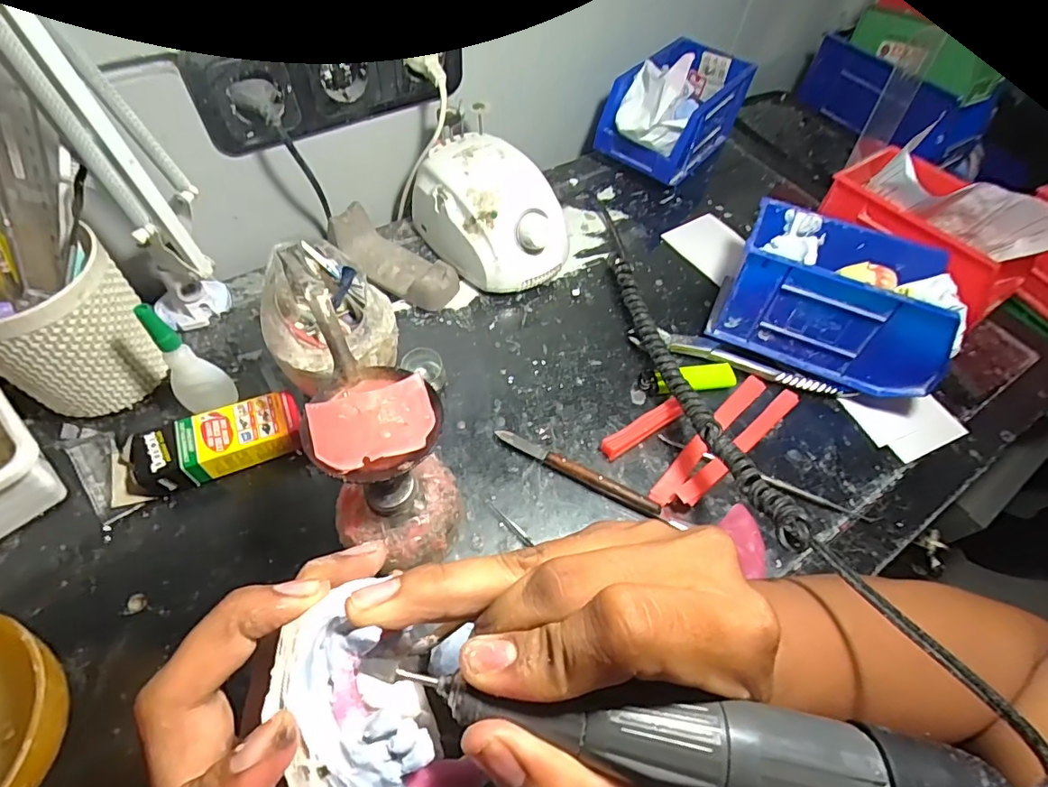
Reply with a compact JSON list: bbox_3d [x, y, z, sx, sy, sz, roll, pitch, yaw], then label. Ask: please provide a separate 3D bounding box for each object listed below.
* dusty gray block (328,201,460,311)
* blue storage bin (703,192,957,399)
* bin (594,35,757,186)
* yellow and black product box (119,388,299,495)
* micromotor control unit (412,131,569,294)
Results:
[{"bbox_3d":[-0.118,-0.124,0.464,0.119,0.040,0.054,34,61,16],"label":"dusty gray block"},{"bbox_3d":[0.263,-0.077,0.429,0.175,0.102,0.113,23,58,10],"label":"blue storage bin"},{"bbox_3d":[0.168,-0.318,0.581,0.099,0.096,0.184,36,61,17],"label":"bin"},{"bbox_3d":[-0.216,0.036,0.357,0.112,0.028,0.045,-16,60,-15],"label":"yellow and black product box"},{"bbox_3d":[-0.025,-0.168,0.474,0.113,0.081,0.141,-31,65,-22],"label":"micromotor control unit"}]

